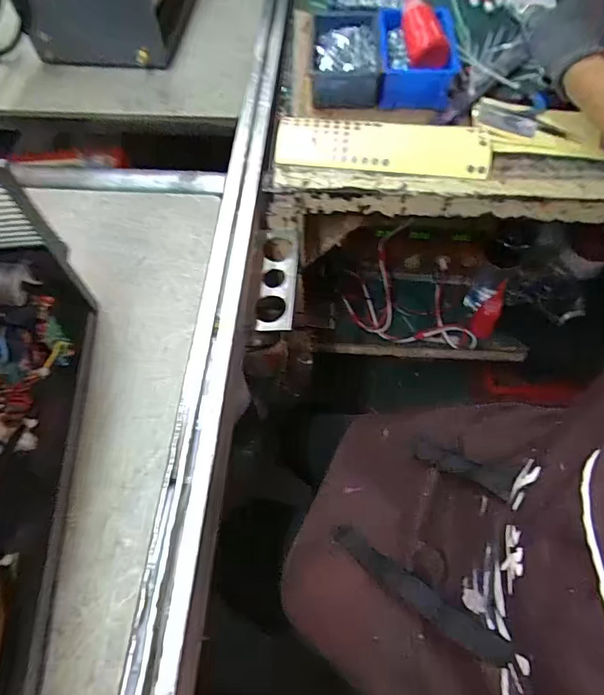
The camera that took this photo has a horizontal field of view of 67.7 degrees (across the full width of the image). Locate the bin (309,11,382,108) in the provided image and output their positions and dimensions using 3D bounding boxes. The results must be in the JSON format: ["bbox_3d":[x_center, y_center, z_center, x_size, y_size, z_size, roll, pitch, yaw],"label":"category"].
[{"bbox_3d":[0.060,-0.405,0.621,0.091,0.044,0.180,2,62,2],"label":"bin"}]

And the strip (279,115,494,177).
[{"bbox_3d":[0.103,-0.255,0.565,0.262,0.010,0.078,6,70,2],"label":"strip"}]

